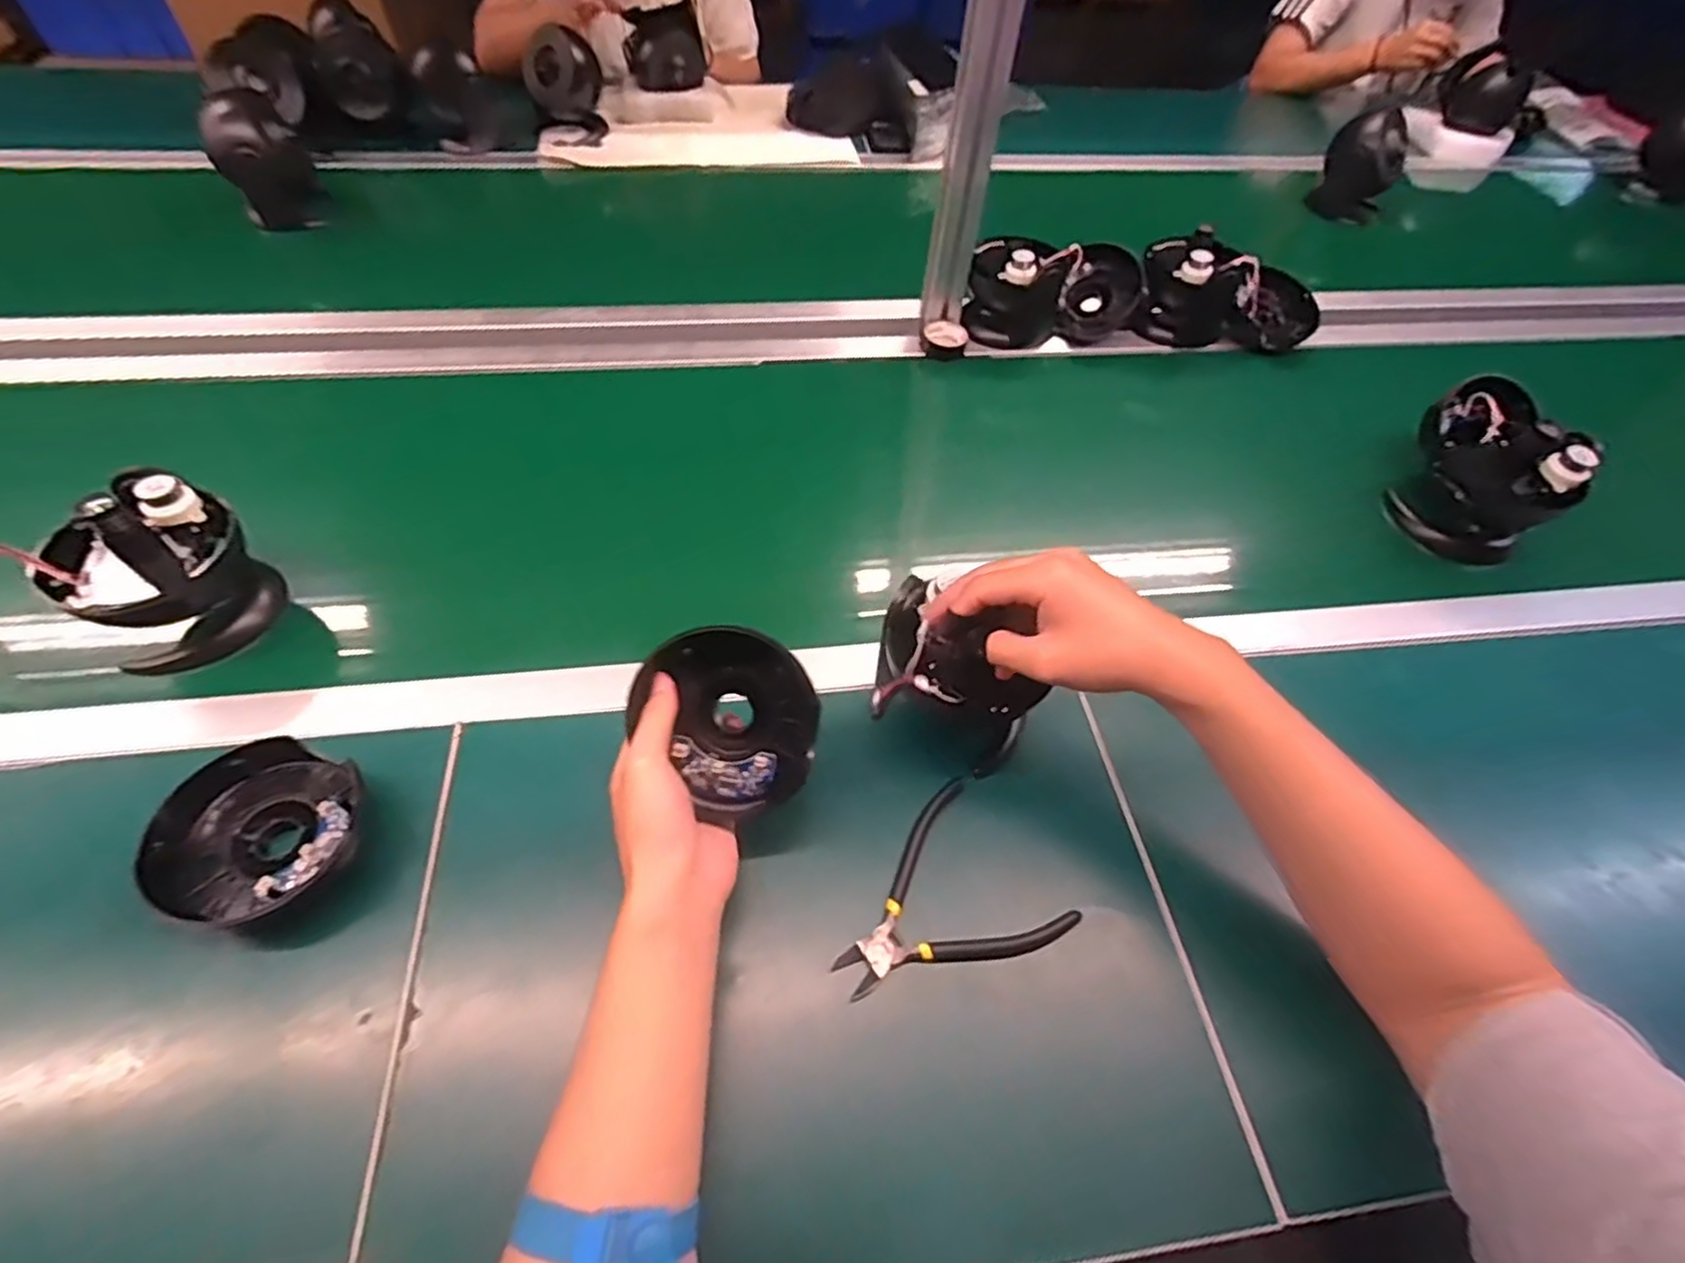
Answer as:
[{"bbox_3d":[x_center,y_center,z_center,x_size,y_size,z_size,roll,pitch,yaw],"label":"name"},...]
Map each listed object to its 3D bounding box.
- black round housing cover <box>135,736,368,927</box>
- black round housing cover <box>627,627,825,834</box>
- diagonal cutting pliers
[{"bbox_3d":[-0.373,0.134,0.467,0.109,0.063,0.112,2,54,-2],"label":"black round housing cover"},{"bbox_3d":[-0.066,0.051,0.442,0.100,0.021,0.115,-33,97,10],"label":"black round housing cover"},{"bbox_3d":[0.062,0.181,0.460,0.140,0.015,0.116,-33,62,-24],"label":"diagonal cutting pliers"}]

